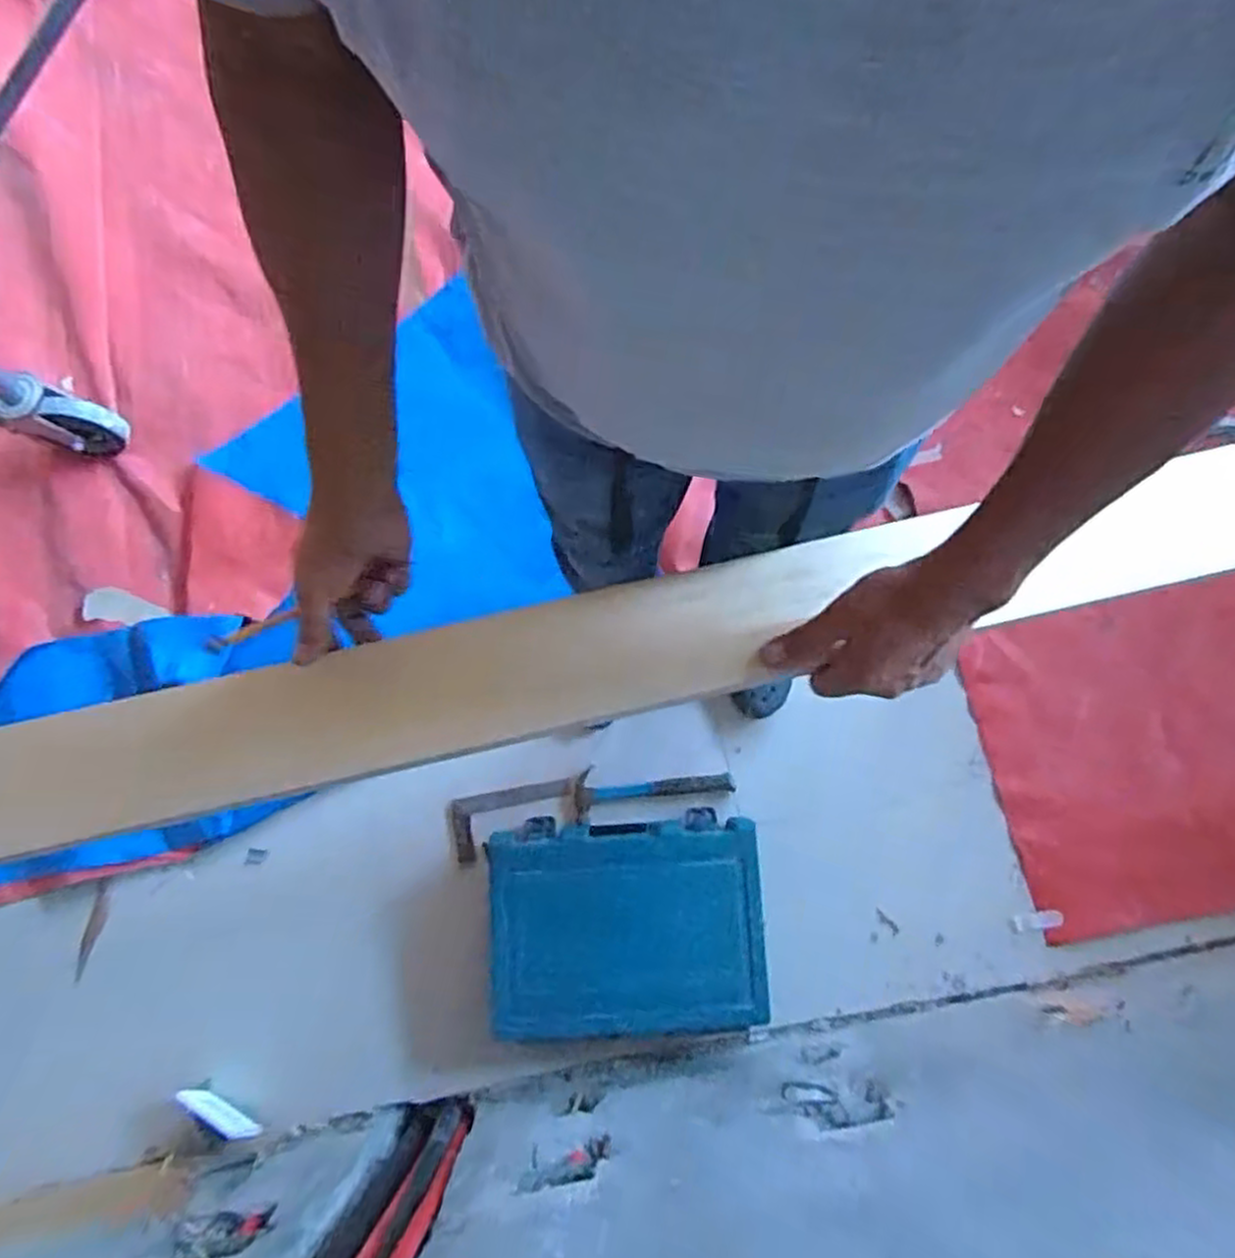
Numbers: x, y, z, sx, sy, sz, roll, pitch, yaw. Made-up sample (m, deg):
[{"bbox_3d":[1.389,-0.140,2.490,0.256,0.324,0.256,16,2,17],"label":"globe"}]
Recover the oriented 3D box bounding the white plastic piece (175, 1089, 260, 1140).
[{"bbox_3d":[-0.609,0.738,1.152,0.136,0.010,0.034,27,46,9],"label":"white plastic piece"}]

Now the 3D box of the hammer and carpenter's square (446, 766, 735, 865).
[{"bbox_3d":[-0.051,0.286,1.279,0.481,0.043,0.097,-14,77,-4],"label":"hammer and carpenter's square"}]

